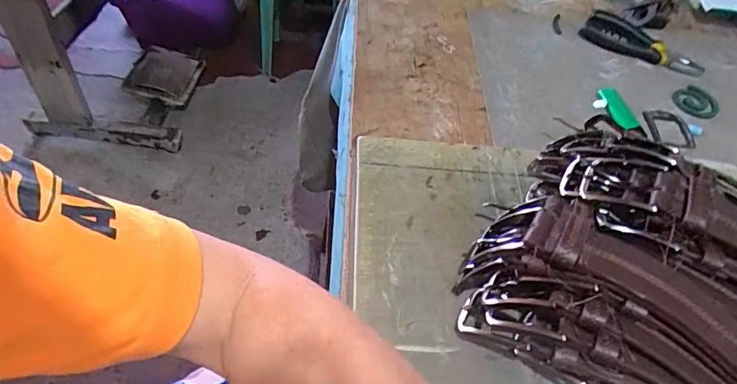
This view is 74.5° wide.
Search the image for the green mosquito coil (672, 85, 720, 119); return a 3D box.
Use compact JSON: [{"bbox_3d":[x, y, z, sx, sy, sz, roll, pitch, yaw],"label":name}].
[{"bbox_3d":[0.407,-0.112,0.601,0.052,0.011,0.054,3,49,-4],"label":"green mosquito coil"}]

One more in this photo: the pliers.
[{"bbox_3d":[0.363,-0.192,0.642,0.156,0.014,0.062,31,69,13],"label":"pliers"}]

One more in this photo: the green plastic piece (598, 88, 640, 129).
[{"bbox_3d":[0.295,-0.098,0.572,0.031,0.006,0.057,-22,77,-21],"label":"green plastic piece"}]

